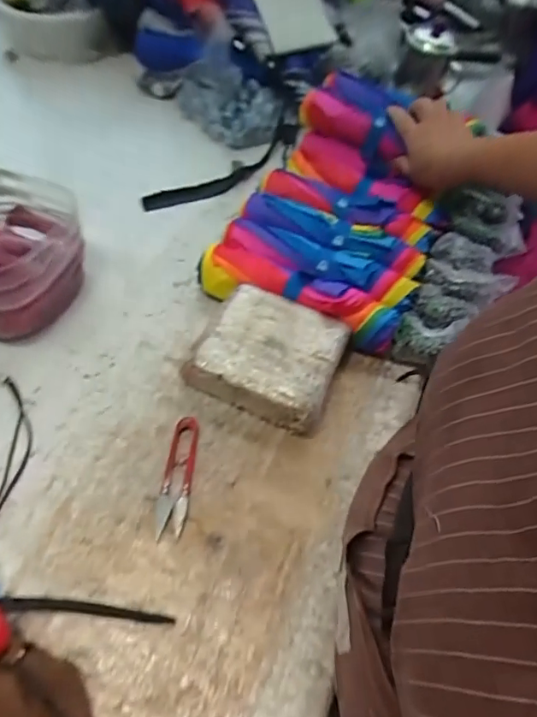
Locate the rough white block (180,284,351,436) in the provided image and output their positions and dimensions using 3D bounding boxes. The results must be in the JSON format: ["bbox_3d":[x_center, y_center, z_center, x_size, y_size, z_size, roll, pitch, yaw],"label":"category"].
[{"bbox_3d":[0.001,-0.002,0.531,0.139,0.047,0.121,23,57,11],"label":"rough white block"}]

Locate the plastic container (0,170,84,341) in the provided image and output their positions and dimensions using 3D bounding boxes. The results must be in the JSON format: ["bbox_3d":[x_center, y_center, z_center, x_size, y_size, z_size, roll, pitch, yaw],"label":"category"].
[{"bbox_3d":[-0.284,-0.113,0.553,0.147,0.094,0.164,16,56,6],"label":"plastic container"}]

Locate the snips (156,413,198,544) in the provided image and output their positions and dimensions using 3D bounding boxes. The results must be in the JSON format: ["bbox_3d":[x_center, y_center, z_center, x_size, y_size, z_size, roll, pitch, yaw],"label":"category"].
[{"bbox_3d":[-0.084,0.105,0.474,0.027,0.009,0.111,4,56,-2],"label":"snips"}]

